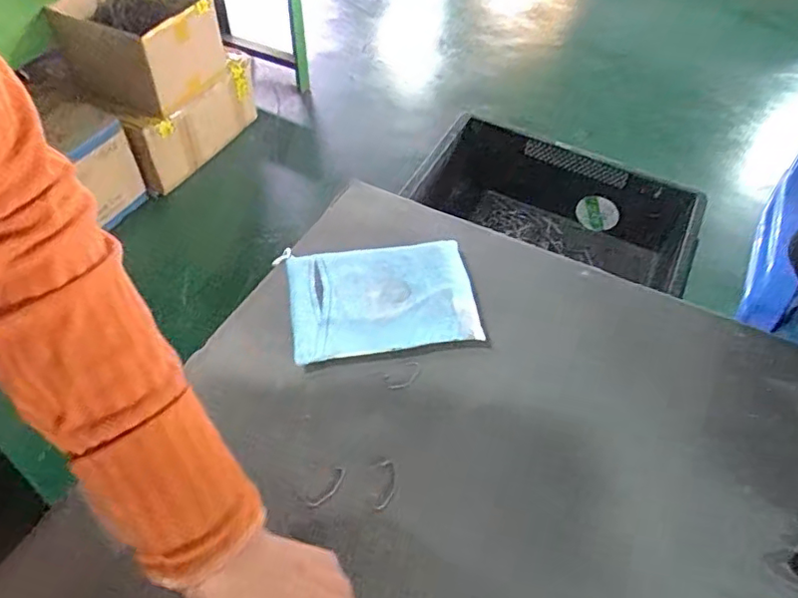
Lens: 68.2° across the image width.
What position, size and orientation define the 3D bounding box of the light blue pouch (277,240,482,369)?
[{"bbox_3d":[-0.018,-0.001,0.537,0.163,0.031,0.117,-6,51,-8],"label":"light blue pouch"}]

